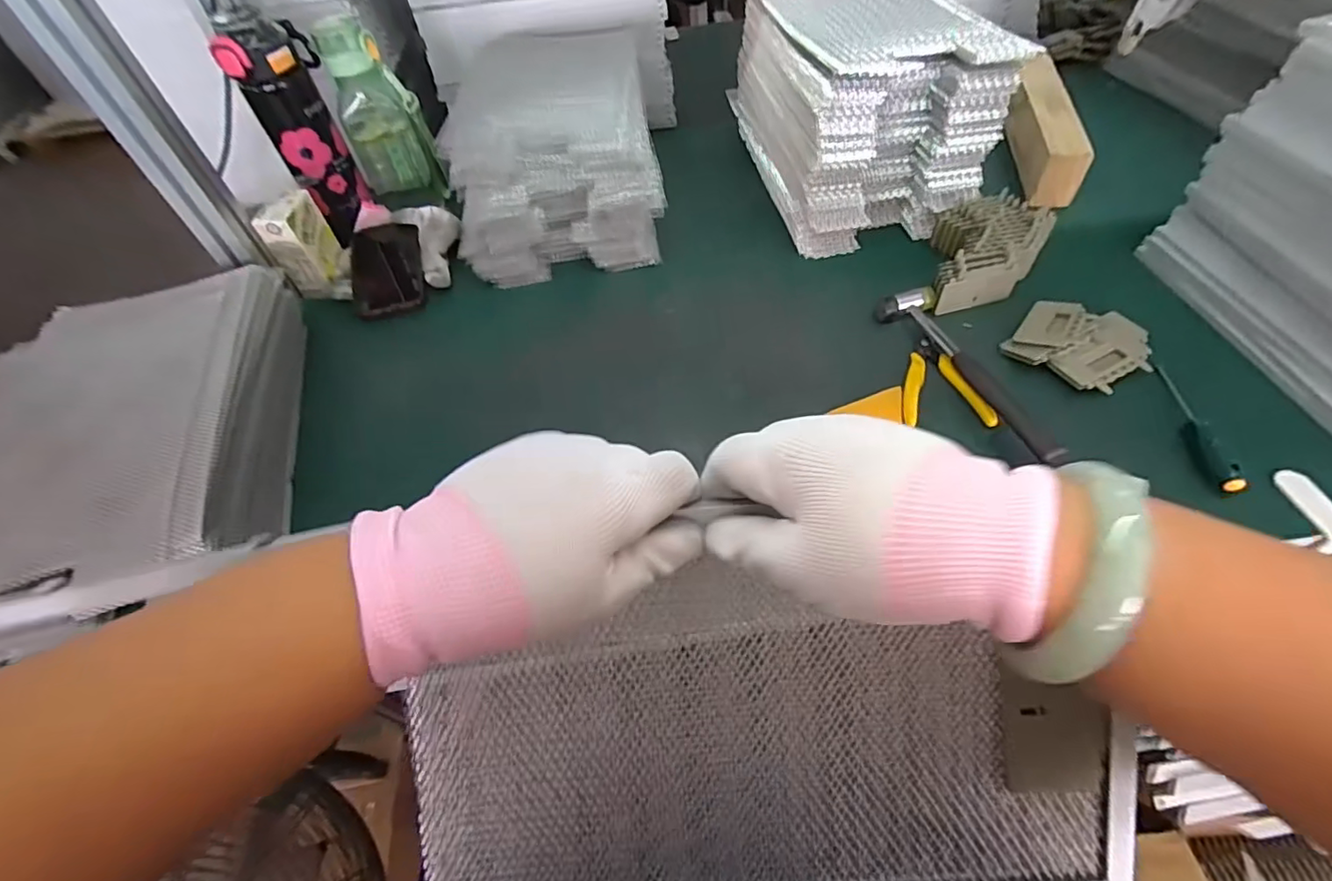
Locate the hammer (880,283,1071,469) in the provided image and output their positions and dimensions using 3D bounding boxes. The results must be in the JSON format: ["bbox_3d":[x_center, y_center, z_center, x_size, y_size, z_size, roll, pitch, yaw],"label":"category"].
[{"bbox_3d":[0.276,-0.066,0.538,0.056,0.033,0.235,-12,53,-4],"label":"hammer"}]

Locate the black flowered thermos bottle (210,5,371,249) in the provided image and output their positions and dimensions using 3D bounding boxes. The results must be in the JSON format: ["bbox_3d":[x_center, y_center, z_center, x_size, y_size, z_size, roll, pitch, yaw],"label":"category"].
[{"bbox_3d":[-0.423,-0.363,0.682,0.087,0.220,0.073,-26,55,-13],"label":"black flowered thermos bottle"}]

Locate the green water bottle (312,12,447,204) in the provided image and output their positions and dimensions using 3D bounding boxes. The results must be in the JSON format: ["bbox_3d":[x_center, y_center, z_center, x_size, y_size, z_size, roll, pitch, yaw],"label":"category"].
[{"bbox_3d":[-0.351,-0.396,0.714,0.090,0.199,0.066,-24,55,-12],"label":"green water bottle"}]

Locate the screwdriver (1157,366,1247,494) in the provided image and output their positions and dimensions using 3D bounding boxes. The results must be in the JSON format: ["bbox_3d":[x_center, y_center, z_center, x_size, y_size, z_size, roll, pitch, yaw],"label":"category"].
[{"bbox_3d":[0.451,-0.015,0.492,0.018,0.018,0.134,2,53,7],"label":"screwdriver"}]

